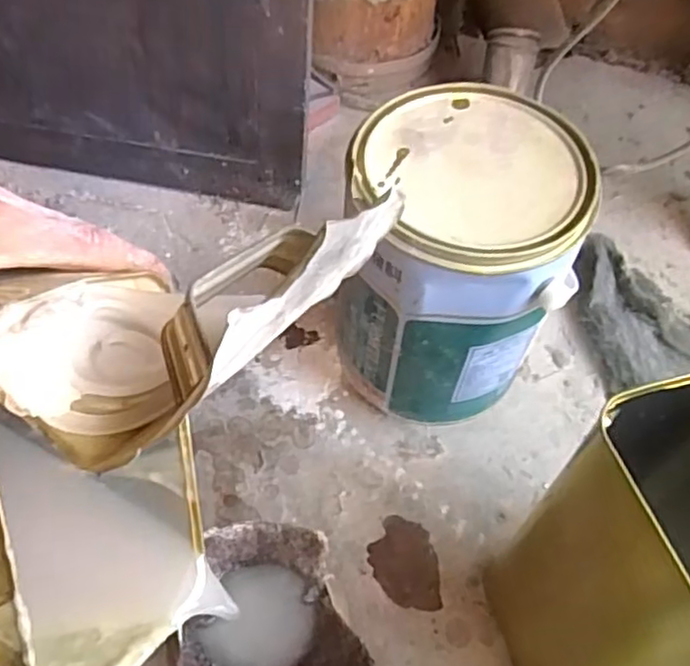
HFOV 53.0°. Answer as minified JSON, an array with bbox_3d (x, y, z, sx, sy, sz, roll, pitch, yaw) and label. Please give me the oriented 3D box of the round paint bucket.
[{"bbox_3d":[0.079,-0.043,0.528,0.144,0.221,0.146,1,56,-2],"label":"round paint bucket"}]

